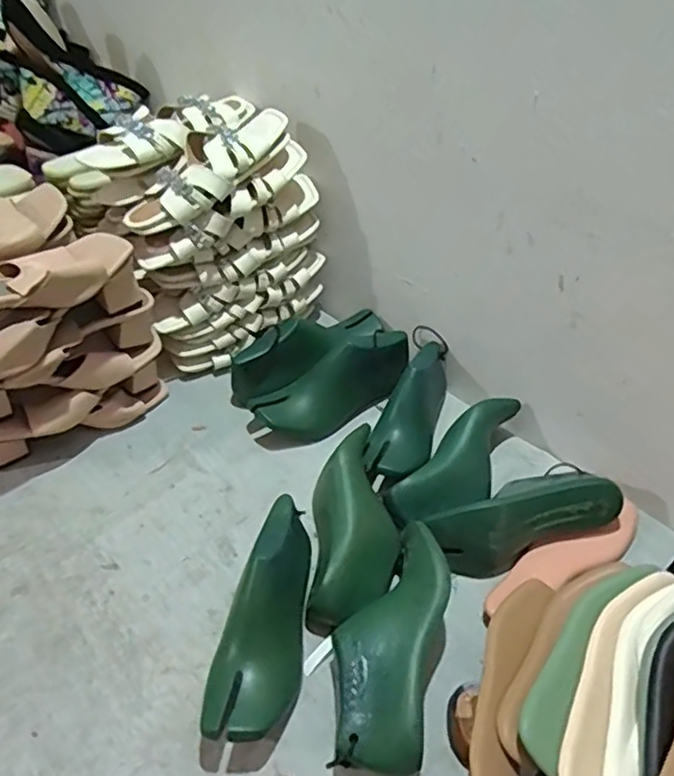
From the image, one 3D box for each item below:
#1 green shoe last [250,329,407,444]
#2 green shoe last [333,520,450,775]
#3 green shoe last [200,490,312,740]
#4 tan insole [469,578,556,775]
[{"bbox_3d":[0.002,-0.004,0.846,0.231,0.090,0.084,-29,50,-8],"label":"green shoe last"},{"bbox_3d":[0.053,0.238,0.595,0.096,0.075,0.228,14,45,12],"label":"green shoe last"},{"bbox_3d":[-0.071,0.213,0.601,0.078,0.096,0.220,3,43,1],"label":"green shoe last"},{"bbox_3d":[0.156,0.257,0.562,0.049,0.028,0.220,17,45,16],"label":"tan insole"}]

